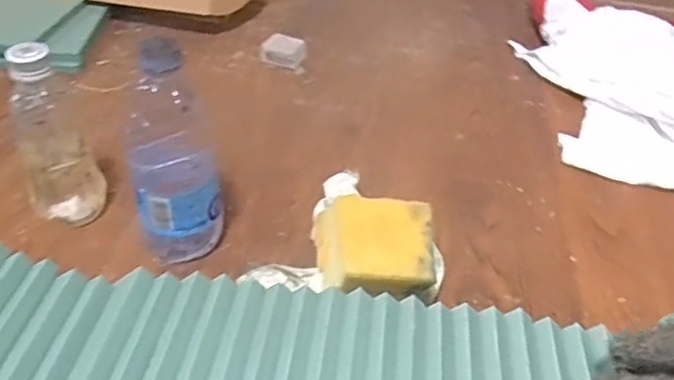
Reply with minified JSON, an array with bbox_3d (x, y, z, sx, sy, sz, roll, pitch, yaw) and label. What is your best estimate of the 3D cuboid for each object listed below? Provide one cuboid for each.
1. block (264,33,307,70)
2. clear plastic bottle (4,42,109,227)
[{"bbox_3d":[-0.068,-0.181,0.810,0.051,0.021,0.044,15,42,10],"label":"block"},{"bbox_3d":[-0.239,-0.044,0.532,0.059,0.167,0.060,-16,46,-23],"label":"clear plastic bottle"}]

